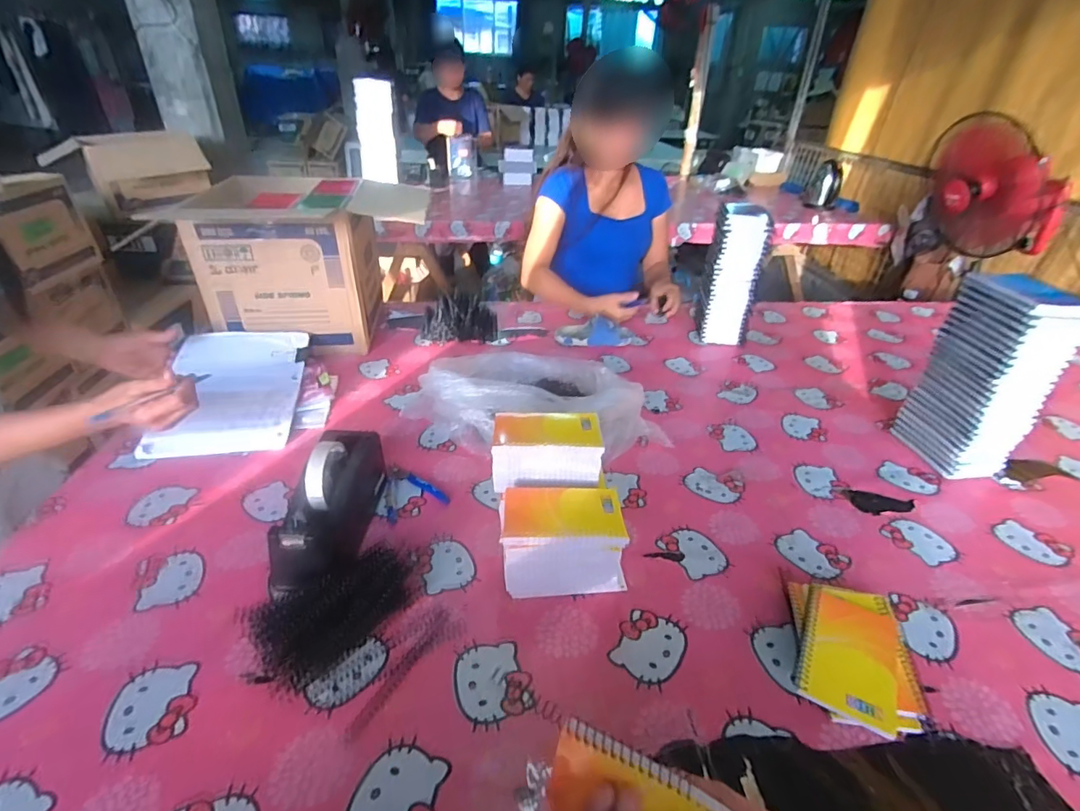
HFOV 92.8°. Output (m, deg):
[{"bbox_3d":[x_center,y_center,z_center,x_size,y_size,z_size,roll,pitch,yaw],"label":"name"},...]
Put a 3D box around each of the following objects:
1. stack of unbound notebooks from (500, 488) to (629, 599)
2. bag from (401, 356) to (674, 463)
[{"bbox_3d":[0.029,0.162,0.594,0.147,0.107,0.084,0,34,-5],"label":"stack of unbound notebooks"},{"bbox_3d":[-0.021,-0.020,0.861,0.374,0.107,0.310,-10,36,-19],"label":"bag"}]

